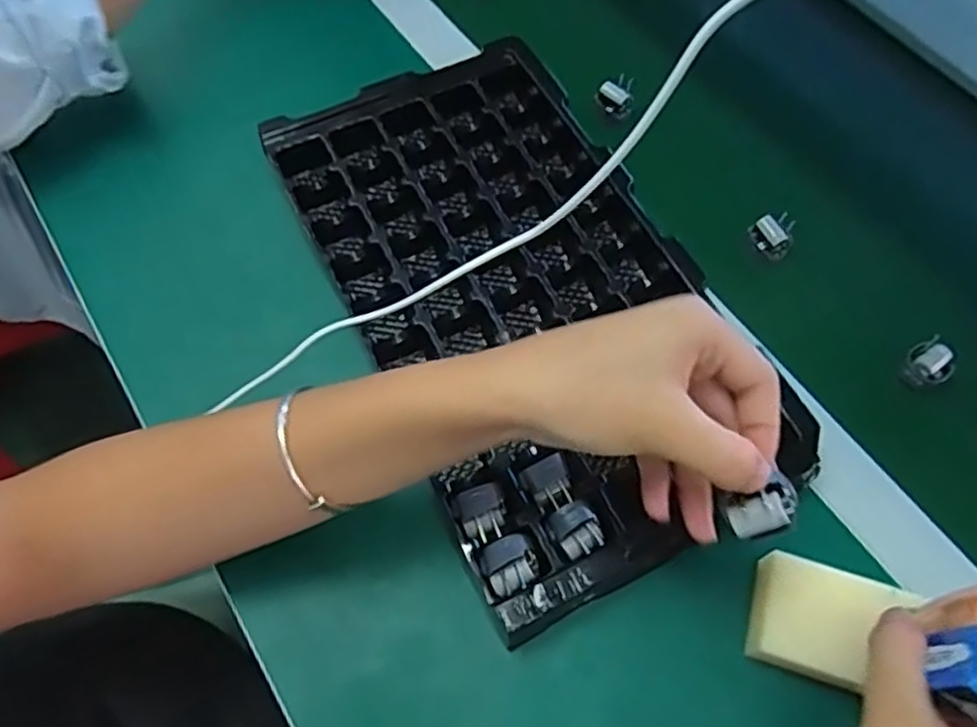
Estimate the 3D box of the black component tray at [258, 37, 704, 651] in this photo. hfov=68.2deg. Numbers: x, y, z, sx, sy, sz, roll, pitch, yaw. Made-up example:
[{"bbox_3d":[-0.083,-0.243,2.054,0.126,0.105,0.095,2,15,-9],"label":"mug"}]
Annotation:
[{"bbox_3d":[0.018,-0.045,0.442,0.196,0.032,0.356,-24,66,-12],"label":"black component tray"}]

